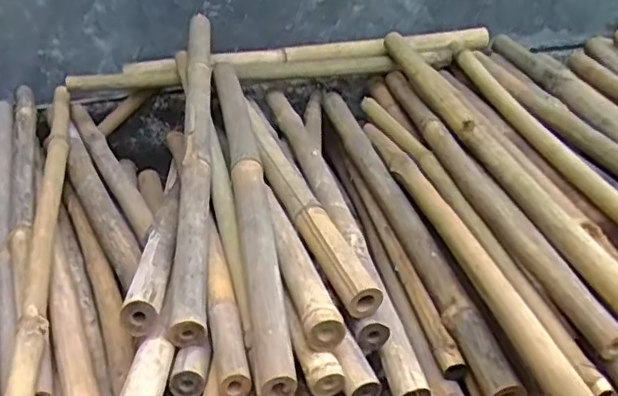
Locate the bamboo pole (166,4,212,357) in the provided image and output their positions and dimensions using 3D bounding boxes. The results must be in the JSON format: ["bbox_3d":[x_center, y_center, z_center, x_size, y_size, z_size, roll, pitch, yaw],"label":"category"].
[{"bbox_3d":[-0.145,-0.077,0.782,0.045,0.038,0.602,-5,44,-3],"label":"bamboo pole"}]

